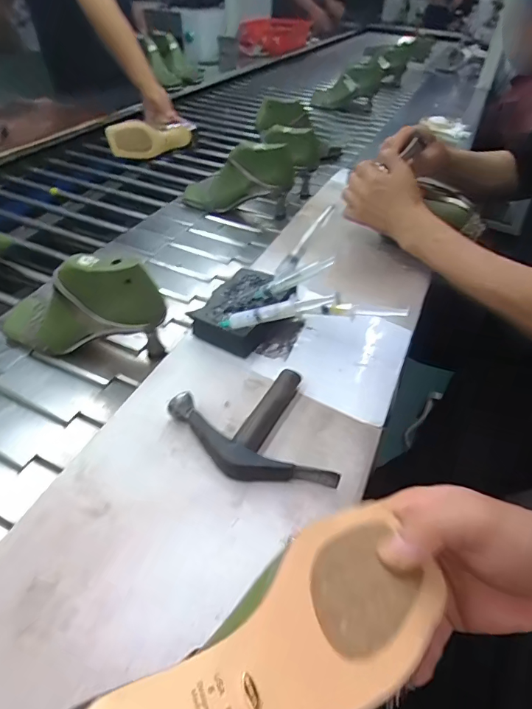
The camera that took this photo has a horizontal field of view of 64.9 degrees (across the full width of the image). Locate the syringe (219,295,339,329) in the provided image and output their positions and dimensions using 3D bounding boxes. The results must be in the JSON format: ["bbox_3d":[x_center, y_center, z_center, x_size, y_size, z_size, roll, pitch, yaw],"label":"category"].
[{"bbox_3d":[0.006,-0.045,0.442,0.133,0.018,0.013,-11,38,27],"label":"syringe"}]

